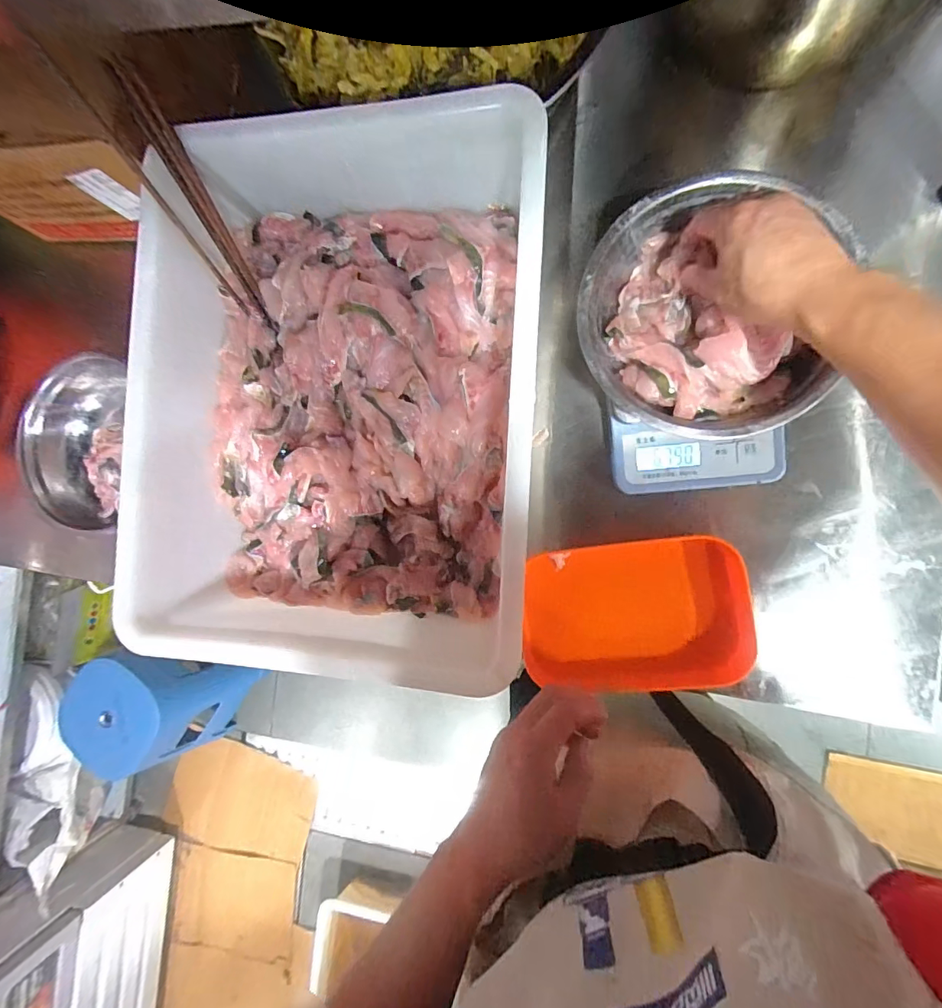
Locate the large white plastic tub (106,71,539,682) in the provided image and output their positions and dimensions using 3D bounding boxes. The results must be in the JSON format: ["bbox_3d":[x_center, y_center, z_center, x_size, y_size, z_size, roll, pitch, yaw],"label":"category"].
[{"bbox_3d":[-0.129,-0.108,0.454,0.373,0.143,0.497,2,88,10],"label":"large white plastic tub"}]

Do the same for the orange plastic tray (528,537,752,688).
[{"bbox_3d":[0.163,0.117,0.477,0.219,0.039,0.149,-8,92,7],"label":"orange plastic tray"}]

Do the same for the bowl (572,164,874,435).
[{"bbox_3d":[0.203,-0.172,0.415,0.203,0.065,0.212,0,93,7],"label":"bowl"}]

